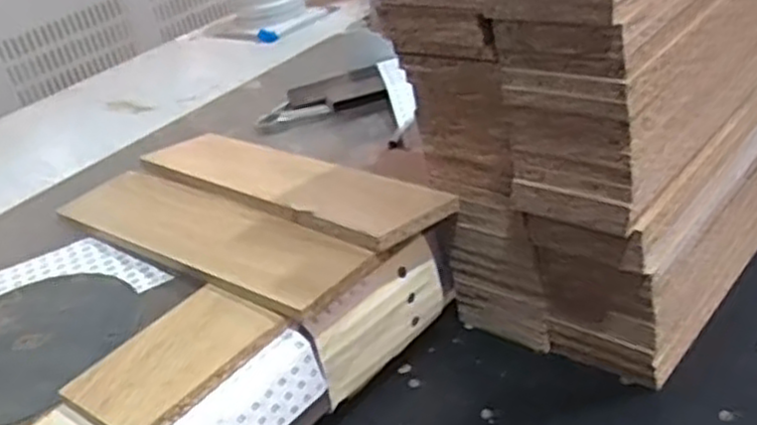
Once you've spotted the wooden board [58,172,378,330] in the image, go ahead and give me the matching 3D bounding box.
[{"bbox_3d":[-0.156,0.018,0.673,0.356,0.012,0.087,16,43,41],"label":"wooden board"}]

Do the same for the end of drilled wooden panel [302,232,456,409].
[{"bbox_3d":[0.003,0.082,0.619,0.019,0.080,0.141,18,43,42],"label":"end of drilled wooden panel"}]

